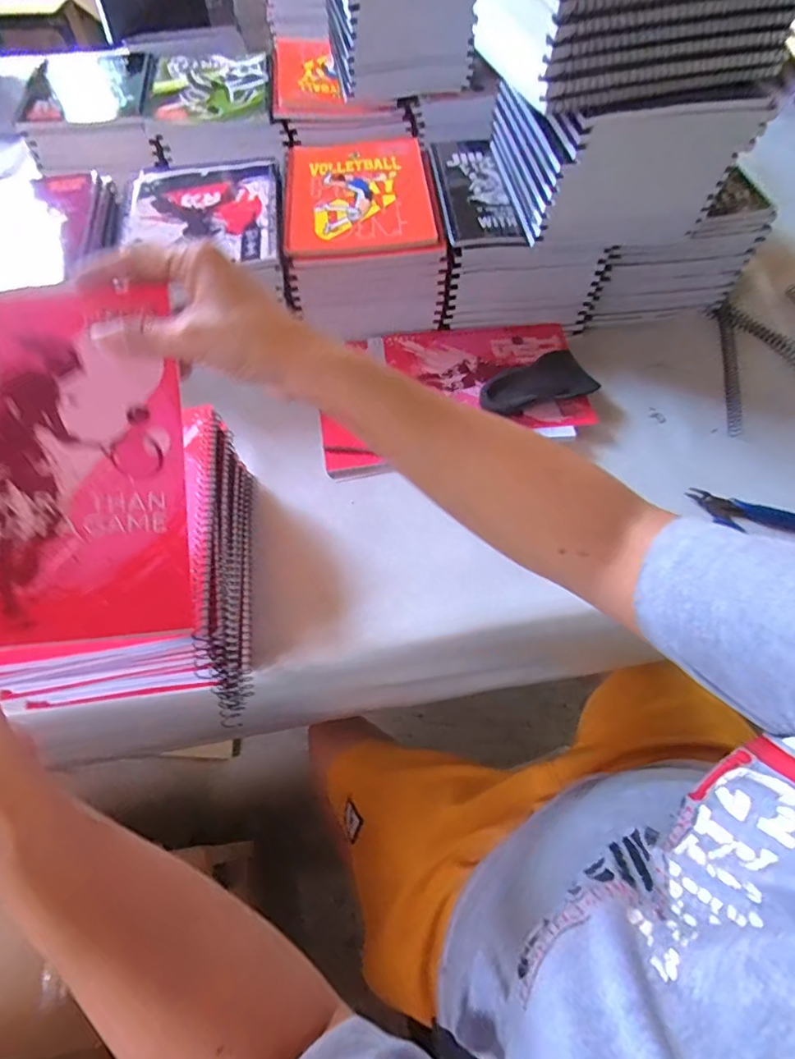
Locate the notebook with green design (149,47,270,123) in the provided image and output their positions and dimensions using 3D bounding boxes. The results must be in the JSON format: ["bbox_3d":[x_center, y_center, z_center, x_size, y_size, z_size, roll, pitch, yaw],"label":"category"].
[{"bbox_3d":[-0.242,-0.585,0.677,0.150,0.010,0.213,-6,61,-2],"label":"notebook with green design"}]

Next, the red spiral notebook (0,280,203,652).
[{"bbox_3d":[-0.187,-0.041,0.266,0.148,0.015,0.199,-2,71,-25],"label":"red spiral notebook"}]

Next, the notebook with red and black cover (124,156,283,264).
[{"bbox_3d":[-0.196,-0.320,0.524,0.151,0.007,0.192,-8,61,-3],"label":"notebook with red and black cover"}]

